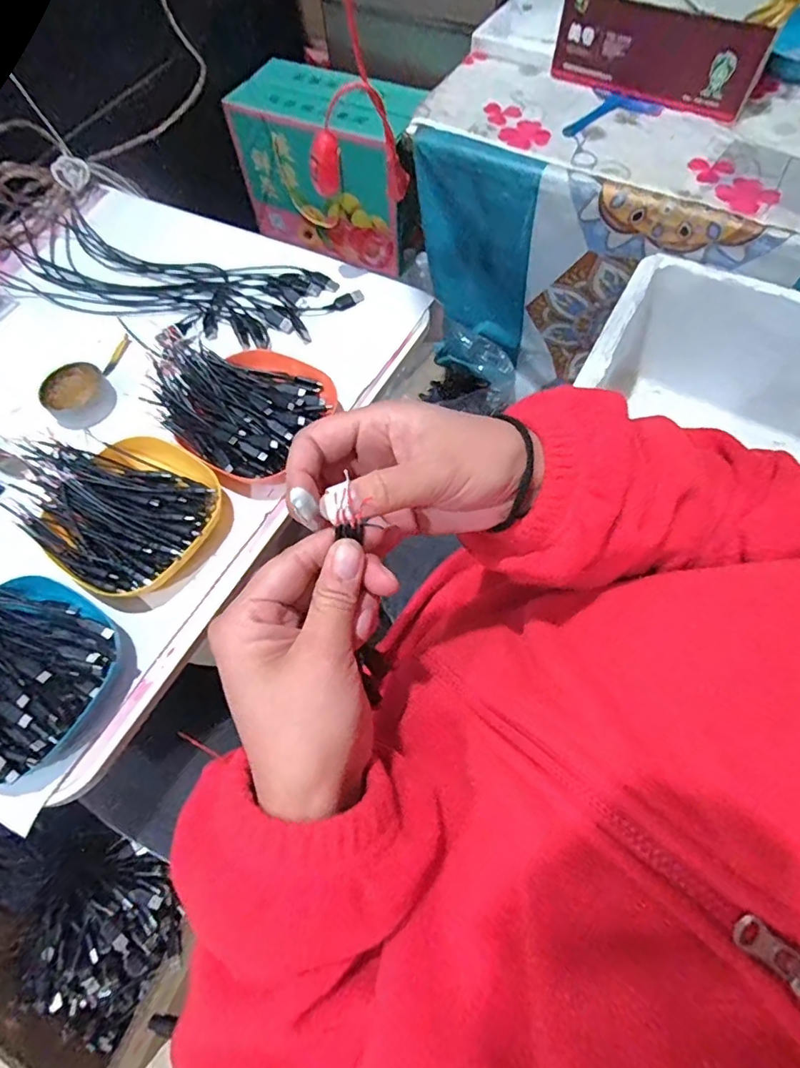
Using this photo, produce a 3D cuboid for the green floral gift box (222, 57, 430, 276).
[{"bbox_3d":[-0.123,-0.676,0.973,0.322,0.233,0.162,20,67,12],"label":"green floral gift box"}]

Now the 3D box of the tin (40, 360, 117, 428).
[{"bbox_3d":[-0.327,-0.141,0.535,0.078,0.026,0.063,39,72,19],"label":"tin"}]

